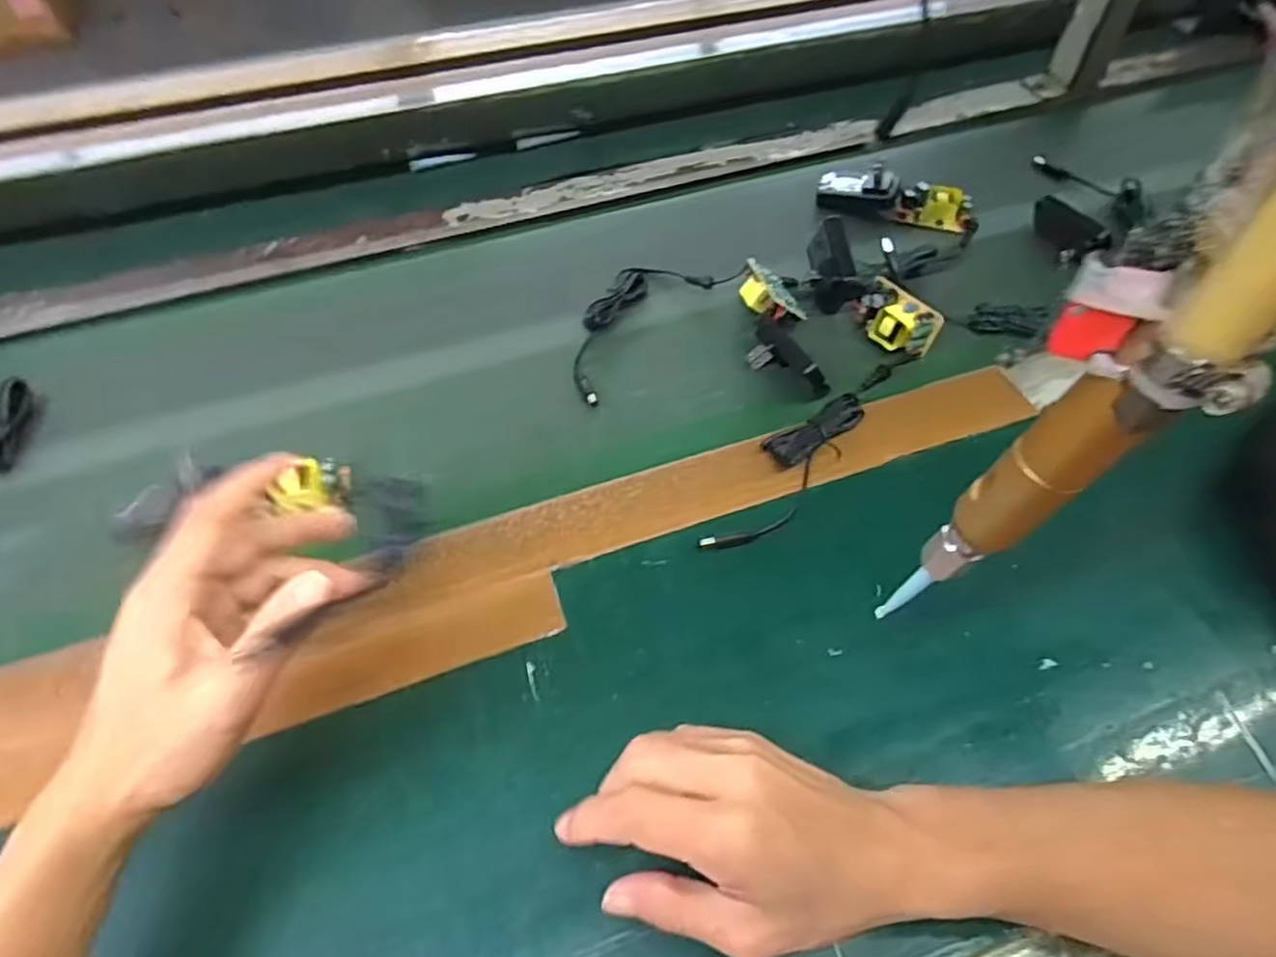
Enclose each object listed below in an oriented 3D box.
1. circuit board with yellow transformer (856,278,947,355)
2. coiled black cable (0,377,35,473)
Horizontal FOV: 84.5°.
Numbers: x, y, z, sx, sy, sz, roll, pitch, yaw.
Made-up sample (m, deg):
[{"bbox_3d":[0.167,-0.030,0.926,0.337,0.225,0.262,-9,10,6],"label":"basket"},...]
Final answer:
[{"bbox_3d":[0.196,-0.119,0.529,0.034,0.035,0.061,-18,55,-13],"label":"circuit board with yellow transformer"},{"bbox_3d":[-0.443,-0.036,0.492,0.017,0.024,0.080,-7,57,-5],"label":"coiled black cable"}]

